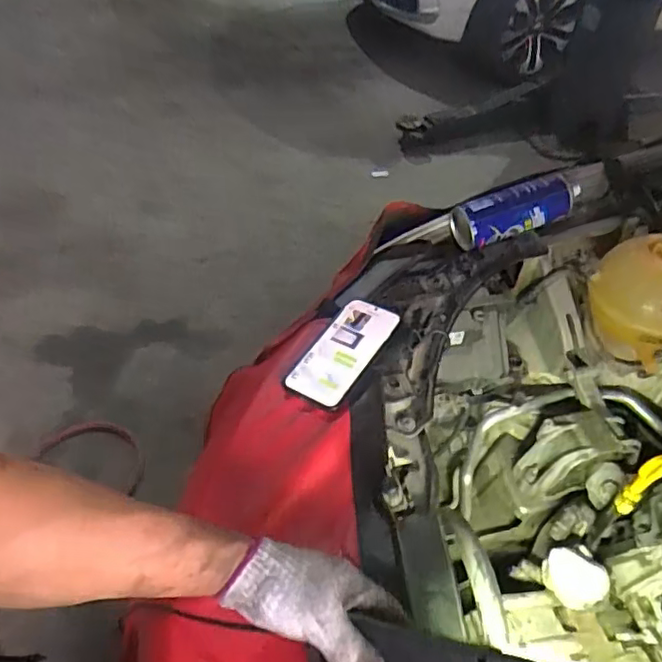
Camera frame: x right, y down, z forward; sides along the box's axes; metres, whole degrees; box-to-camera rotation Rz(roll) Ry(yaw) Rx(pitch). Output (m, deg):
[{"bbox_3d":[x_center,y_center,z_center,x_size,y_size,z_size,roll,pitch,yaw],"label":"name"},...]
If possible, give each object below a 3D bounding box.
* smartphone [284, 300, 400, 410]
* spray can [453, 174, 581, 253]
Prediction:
[{"bbox_3d":[0.014,0.022,0.712,0.081,0.013,0.153,23,48,18],"label":"smartphone"},{"bbox_3d":[0.266,-0.176,0.850,0.189,0.058,0.061,-13,47,-16],"label":"spray can"}]

